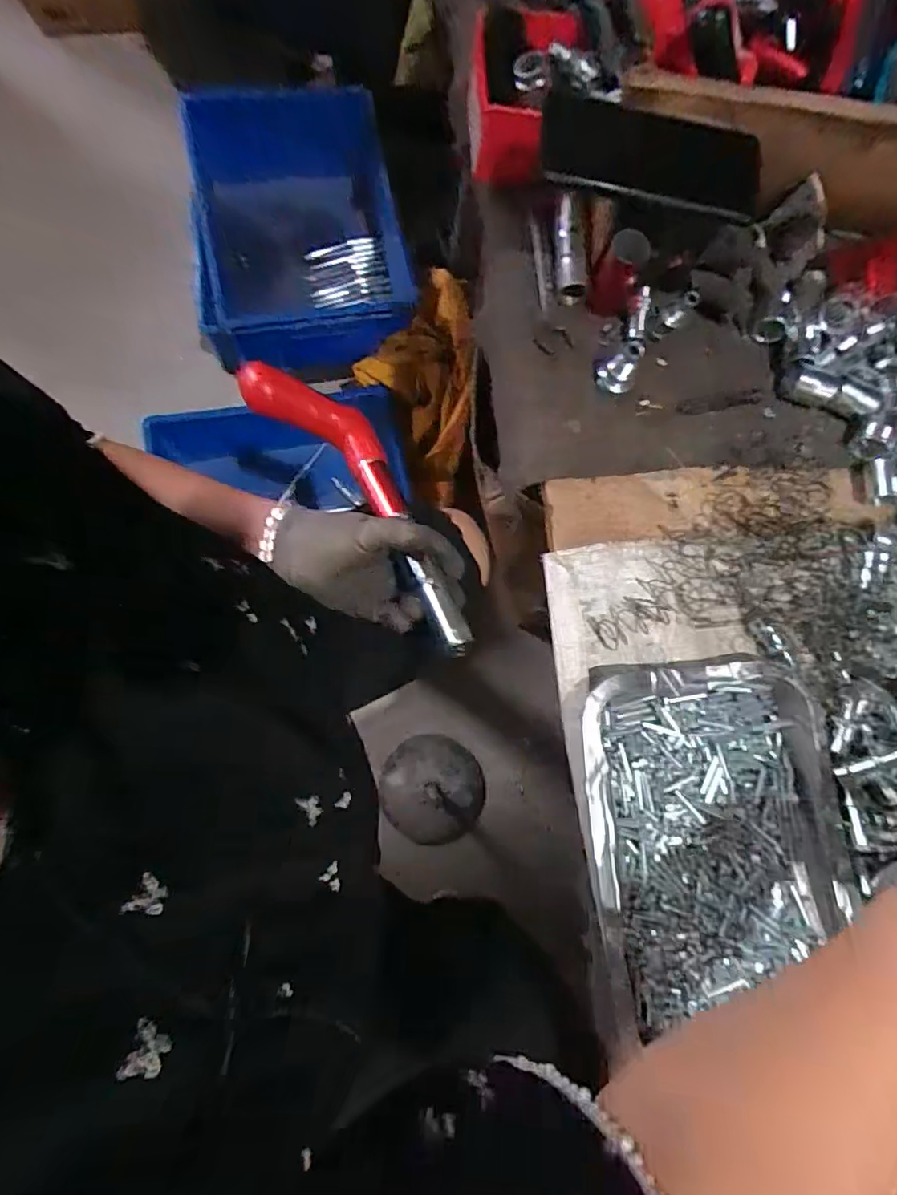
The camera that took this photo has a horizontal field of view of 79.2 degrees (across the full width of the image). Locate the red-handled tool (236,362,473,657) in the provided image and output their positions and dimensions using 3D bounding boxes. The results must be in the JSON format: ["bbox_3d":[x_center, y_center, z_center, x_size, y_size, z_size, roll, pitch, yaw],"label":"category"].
[{"bbox_3d":[-0.064,-0.075,0.435,0.078,0.082,0.279,-31,72,-5],"label":"red-handled tool"}]

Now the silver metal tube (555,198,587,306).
[{"bbox_3d":[0.099,-0.289,0.452,0.020,0.020,0.077,-9,106,-1],"label":"silver metal tube"}]

